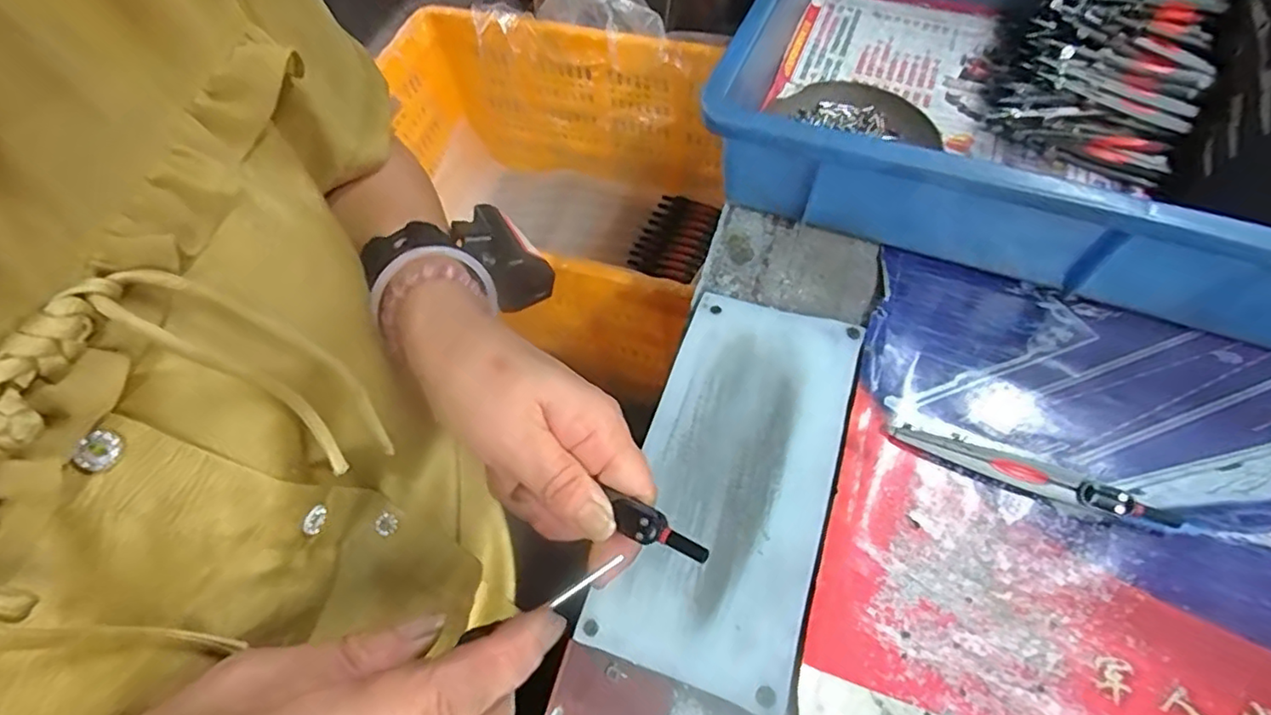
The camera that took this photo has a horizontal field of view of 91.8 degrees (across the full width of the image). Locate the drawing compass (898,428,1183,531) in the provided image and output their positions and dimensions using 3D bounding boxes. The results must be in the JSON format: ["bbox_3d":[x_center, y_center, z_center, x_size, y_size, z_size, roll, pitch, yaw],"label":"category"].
[{"bbox_3d":[0.194,0.058,0.300,0.128,0.011,0.012,17,63,12],"label":"drawing compass"}]

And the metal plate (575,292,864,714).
[{"bbox_3d":[0.051,0.056,0.306,0.090,0.005,0.196,17,62,11],"label":"metal plate"}]

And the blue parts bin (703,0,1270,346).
[{"bbox_3d":[0.289,-0.162,0.372,0.431,0.088,0.288,19,63,12],"label":"blue parts bin"}]

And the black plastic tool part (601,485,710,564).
[{"bbox_3d":[0.008,0.070,0.248,0.044,0.008,0.013,27,65,18],"label":"black plastic tool part"}]

